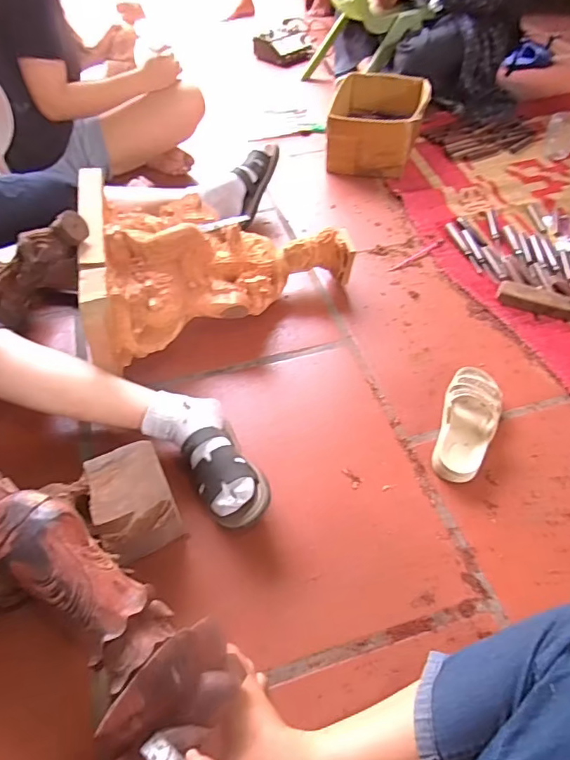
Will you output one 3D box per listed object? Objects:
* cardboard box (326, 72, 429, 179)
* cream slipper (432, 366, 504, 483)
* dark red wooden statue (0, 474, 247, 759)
[{"bbox_3d":[0.268,-0.737,1.435,0.250,0.150,0.313,11,52,9],"label":"cardboard box"},{"bbox_3d":[0.313,0.069,0.848,0.094,0.048,0.230,20,54,15],"label":"cream slipper"},{"bbox_3d":[-0.228,0.258,0.558,0.403,0.116,0.166,41,62,16],"label":"dark red wooden statue"}]

